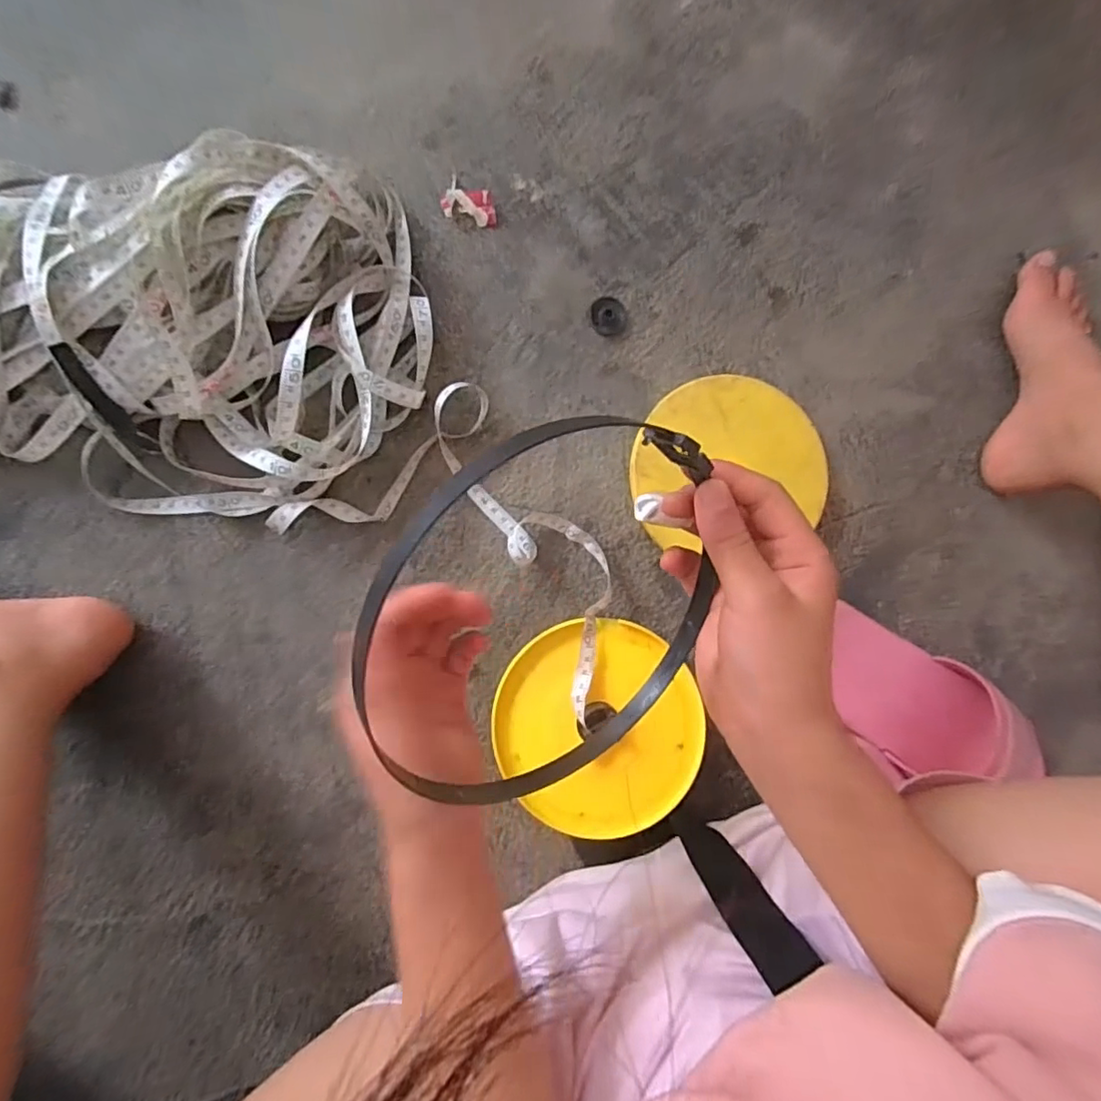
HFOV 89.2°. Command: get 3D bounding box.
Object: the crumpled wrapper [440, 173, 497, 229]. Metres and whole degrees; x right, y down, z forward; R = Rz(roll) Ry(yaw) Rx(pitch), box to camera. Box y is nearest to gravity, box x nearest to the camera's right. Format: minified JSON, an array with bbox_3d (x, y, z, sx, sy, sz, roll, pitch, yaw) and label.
[{"bbox_3d":[-0.059,-0.257,0.416,0.041,0.006,0.029,22,87,-5],"label":"crumpled wrapper"}]

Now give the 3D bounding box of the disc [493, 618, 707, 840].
[{"bbox_3d":[0.034,0.124,0.399,0.141,0.033,0.143,0,89,-6],"label":"disc"}]

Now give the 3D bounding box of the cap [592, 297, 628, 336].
[{"bbox_3d":[0.045,-0.178,0.426,0.027,0.007,0.026,0,89,-6],"label":"cap"}]

